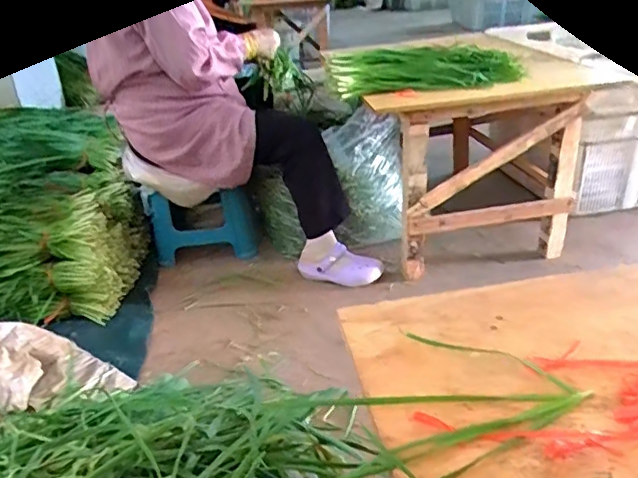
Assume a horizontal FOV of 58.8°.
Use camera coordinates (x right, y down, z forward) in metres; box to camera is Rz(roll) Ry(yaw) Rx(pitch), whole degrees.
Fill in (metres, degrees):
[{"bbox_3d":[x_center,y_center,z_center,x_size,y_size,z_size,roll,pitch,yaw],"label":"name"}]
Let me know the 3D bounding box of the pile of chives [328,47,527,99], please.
[{"bbox_3d":[0.260,-0.409,1.359,0.463,0.076,0.166,-6,27,-4],"label":"pile of chives"}]

